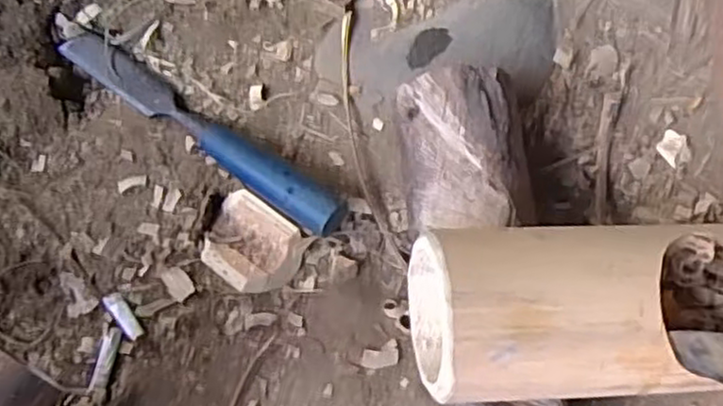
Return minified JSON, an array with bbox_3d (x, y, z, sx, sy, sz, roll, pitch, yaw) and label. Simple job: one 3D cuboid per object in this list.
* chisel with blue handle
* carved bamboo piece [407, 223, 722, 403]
[{"bbox_3d":[-0.103,-0.051,0.441,0.217,0.031,0.025,36,78,7],"label":"chisel with blue handle"},{"bbox_3d":[0.141,0.050,0.346,0.226,0.073,0.080,-4,77,-10],"label":"carved bamboo piece"}]

